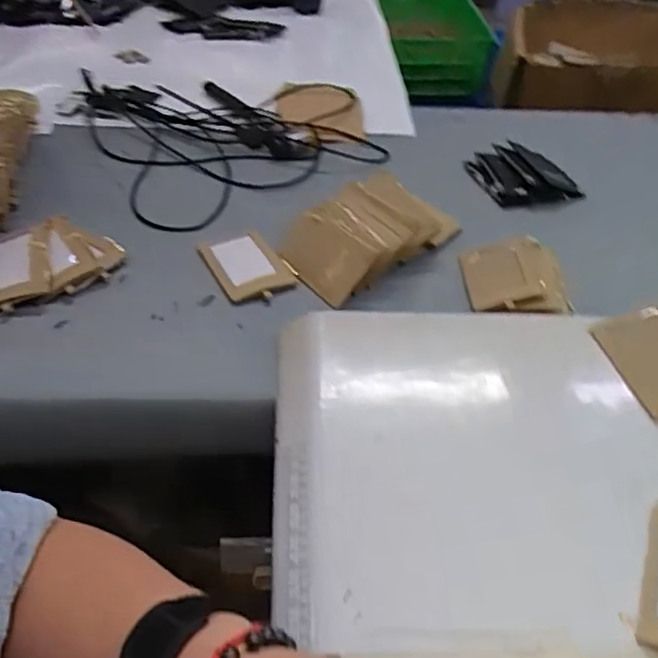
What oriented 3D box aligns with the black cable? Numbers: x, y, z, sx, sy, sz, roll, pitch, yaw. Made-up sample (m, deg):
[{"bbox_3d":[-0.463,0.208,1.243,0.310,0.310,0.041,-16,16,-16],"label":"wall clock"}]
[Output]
[{"bbox_3d":[-0.135,-0.285,0.902,0.377,0.051,0.353,-24,51,-25],"label":"black cable"}]

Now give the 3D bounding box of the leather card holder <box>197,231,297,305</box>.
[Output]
[{"bbox_3d":[-0.091,-0.070,0.701,0.073,0.014,0.095,-22,50,-24],"label":"leather card holder"}]

